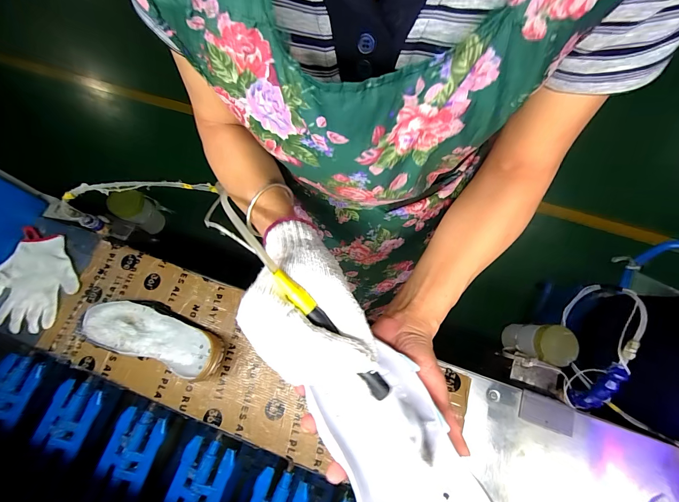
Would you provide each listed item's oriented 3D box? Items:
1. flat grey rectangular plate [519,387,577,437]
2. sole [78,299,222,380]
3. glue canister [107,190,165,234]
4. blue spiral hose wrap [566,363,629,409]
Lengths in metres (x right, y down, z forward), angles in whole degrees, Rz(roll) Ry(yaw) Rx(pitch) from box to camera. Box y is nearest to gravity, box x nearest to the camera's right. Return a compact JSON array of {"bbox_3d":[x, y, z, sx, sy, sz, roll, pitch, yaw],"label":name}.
[{"bbox_3d":[0.347,0.271,0.532,0.082,0.013,0.050,18,72,9],"label":"flat grey rectangular plate"},{"bbox_3d":[-0.324,0.153,0.573,0.263,0.066,0.098,15,71,8],"label":"sole"},{"bbox_3d":[-0.506,-0.098,0.800,0.077,0.148,0.073,-1,70,2],"label":"glue canister"},{"bbox_3d":[0.393,0.214,0.485,0.030,0.114,0.024,22,40,10],"label":"blue spiral hose wrap"}]

